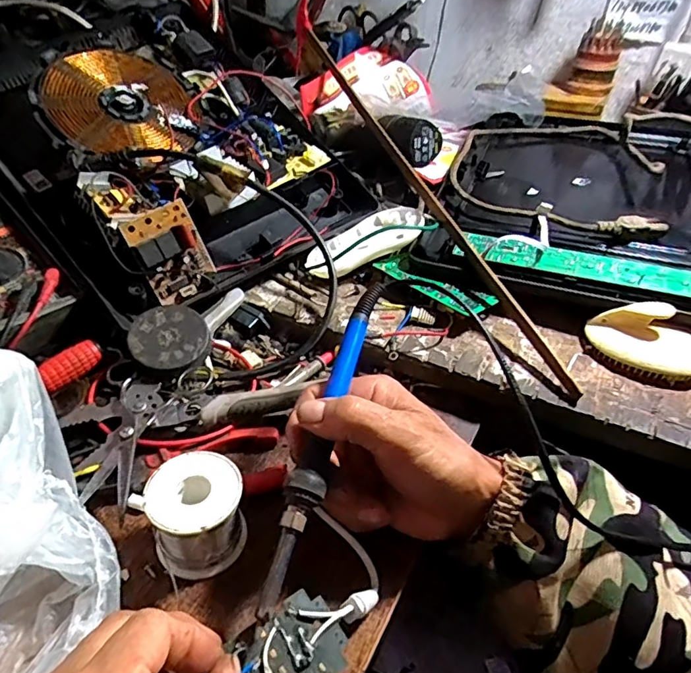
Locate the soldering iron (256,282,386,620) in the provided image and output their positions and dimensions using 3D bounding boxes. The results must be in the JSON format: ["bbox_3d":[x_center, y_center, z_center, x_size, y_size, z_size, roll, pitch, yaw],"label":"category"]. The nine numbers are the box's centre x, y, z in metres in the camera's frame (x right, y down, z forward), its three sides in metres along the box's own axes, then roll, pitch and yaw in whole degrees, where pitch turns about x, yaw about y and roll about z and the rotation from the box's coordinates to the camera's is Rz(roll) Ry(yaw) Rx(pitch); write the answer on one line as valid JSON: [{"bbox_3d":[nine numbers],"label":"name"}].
[{"bbox_3d":[-0.010,0.051,0.296,0.017,0.018,0.198,13,61,11],"label":"soldering iron"}]

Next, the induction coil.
[{"bbox_3d":[-0.221,-0.234,0.510,0.133,0.012,0.137,-4,65,-27],"label":"induction coil"}]

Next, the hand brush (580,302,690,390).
[{"bbox_3d":[0.236,0.003,0.397,0.093,0.038,0.059,28,46,26],"label":"hand brush"}]

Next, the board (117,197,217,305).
[{"bbox_3d":[-0.144,-0.069,0.435,0.059,0.077,0.020,-31,24,-28],"label":"board"}]

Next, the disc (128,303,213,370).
[{"bbox_3d":[-0.131,-0.001,0.386,0.056,0.004,0.053,4,57,-7],"label":"disc"}]

